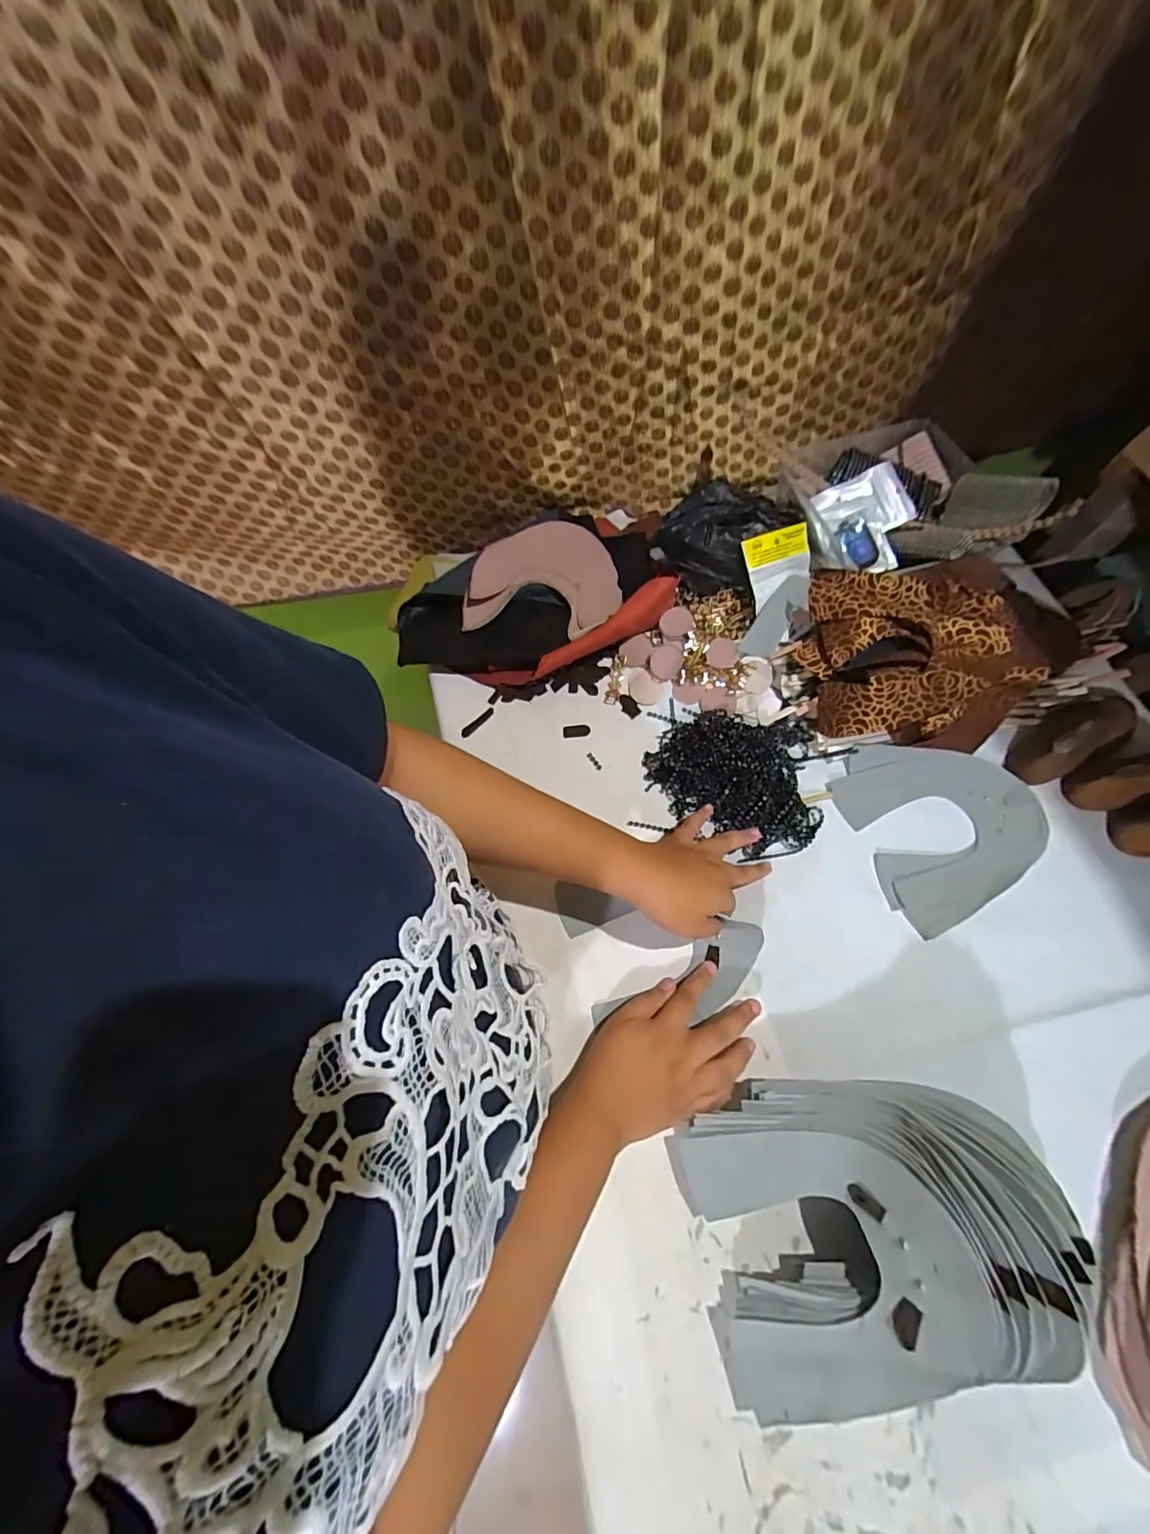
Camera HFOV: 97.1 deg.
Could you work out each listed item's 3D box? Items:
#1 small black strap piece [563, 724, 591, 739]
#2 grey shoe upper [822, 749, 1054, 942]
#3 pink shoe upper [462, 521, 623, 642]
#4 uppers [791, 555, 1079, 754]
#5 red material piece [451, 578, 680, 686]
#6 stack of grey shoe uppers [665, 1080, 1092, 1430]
[{"bbox_3d":[0.002,-0.037,0.529,0.028,0.004,0.013,-5,66,0],"label":"small black strap piece"},{"bbox_3d":[0.341,0.047,0.467,0.163,0.012,0.164,-17,67,-5],"label":"grey shoe upper"},{"bbox_3d":[-0.024,-0.209,0.576,0.157,0.053,0.175,16,68,9],"label":"pink shoe upper"},{"bbox_3d":[0.346,-0.107,0.492,0.239,0.089,0.169,-6,66,0],"label":"uppers"},{"bbox_3d":[-0.001,-0.131,0.536,0.237,0.059,0.055,-18,67,-5],"label":"red material piece"},{"bbox_3d":[0.173,0.285,0.316,0.205,0.117,0.151,-24,68,-8],"label":"stack of grey shoe uppers"}]

